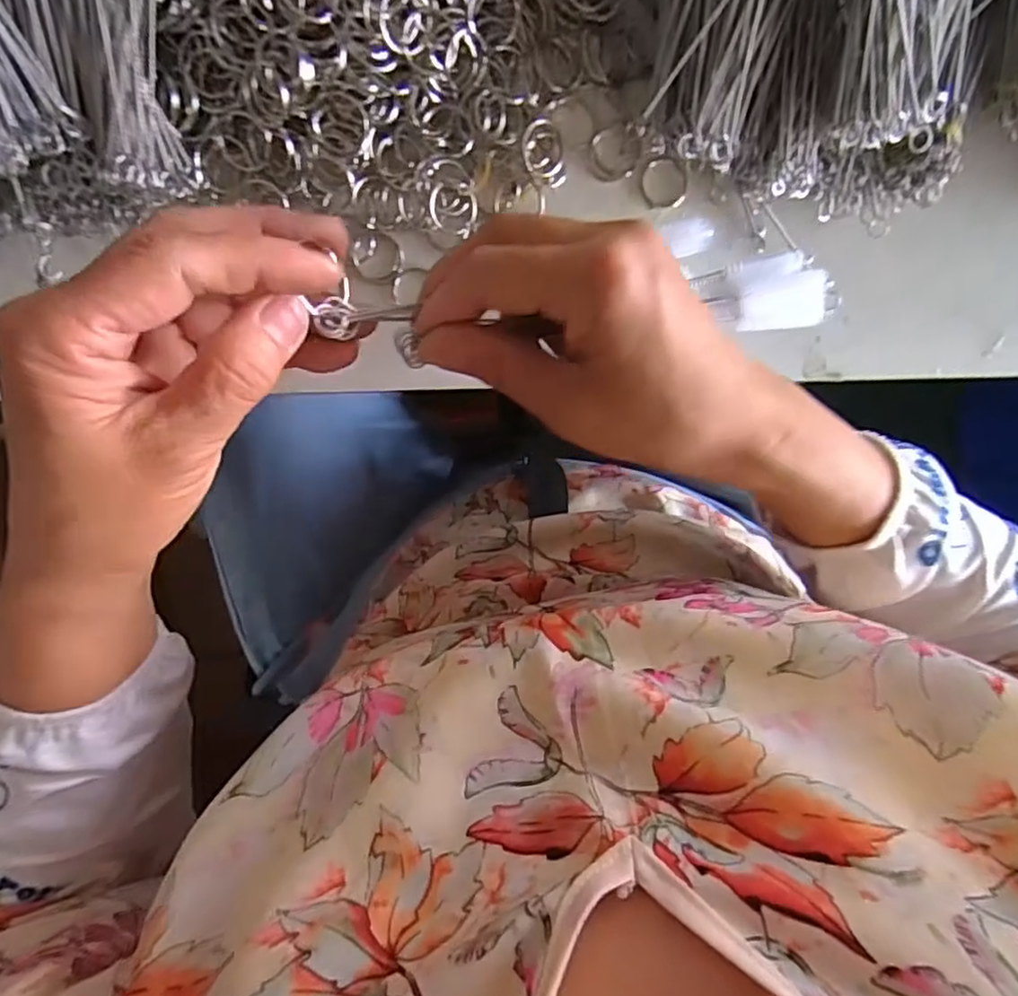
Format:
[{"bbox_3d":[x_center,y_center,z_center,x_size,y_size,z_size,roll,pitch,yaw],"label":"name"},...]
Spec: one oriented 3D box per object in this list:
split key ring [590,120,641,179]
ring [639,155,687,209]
[{"bbox_3d":[0.055,-0.177,0.321,0.025,0.007,0.026,-1,98,-5],"label":"split key ring"},{"bbox_3d":[0.080,-0.162,0.324,0.025,0.004,0.024,-7,116,-4],"label":"ring"}]

